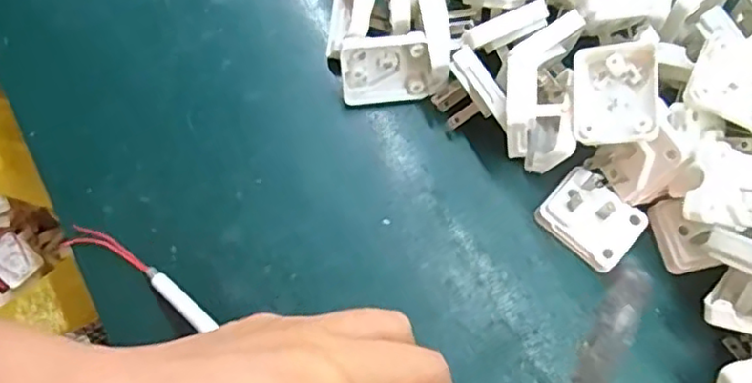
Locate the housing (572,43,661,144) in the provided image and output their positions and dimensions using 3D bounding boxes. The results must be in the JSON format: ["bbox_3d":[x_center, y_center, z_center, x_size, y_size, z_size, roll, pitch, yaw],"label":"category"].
[{"bbox_3d":[0.118,-0.048,0.313,0.039,0.012,0.049,-2,72,23],"label":"housing"}]

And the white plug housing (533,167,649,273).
[{"bbox_3d":[0.112,0.013,0.326,0.047,0.021,0.038,42,76,14],"label":"white plug housing"}]

